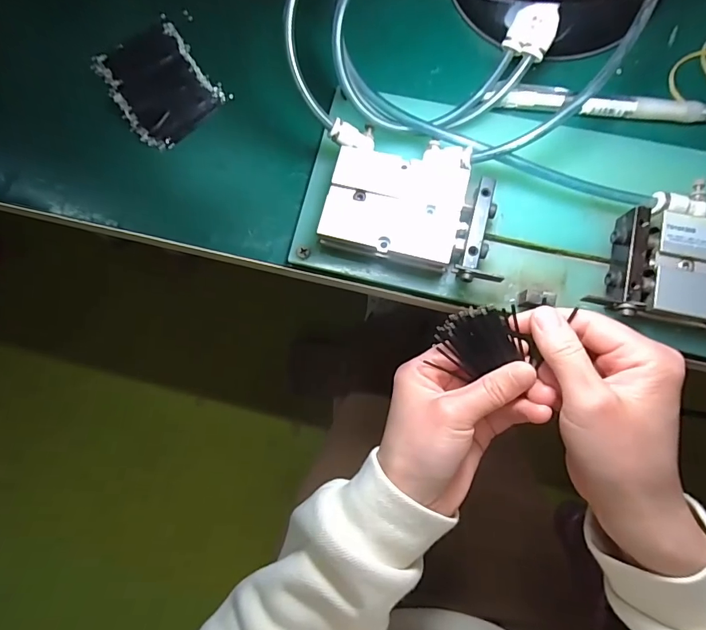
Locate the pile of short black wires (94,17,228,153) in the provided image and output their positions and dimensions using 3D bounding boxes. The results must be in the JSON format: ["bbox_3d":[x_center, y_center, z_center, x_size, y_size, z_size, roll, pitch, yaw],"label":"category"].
[{"bbox_3d":[-0.129,-0.154,0.280,0.061,0.015,0.080,-37,82,-2],"label":"pile of short black wires"}]

